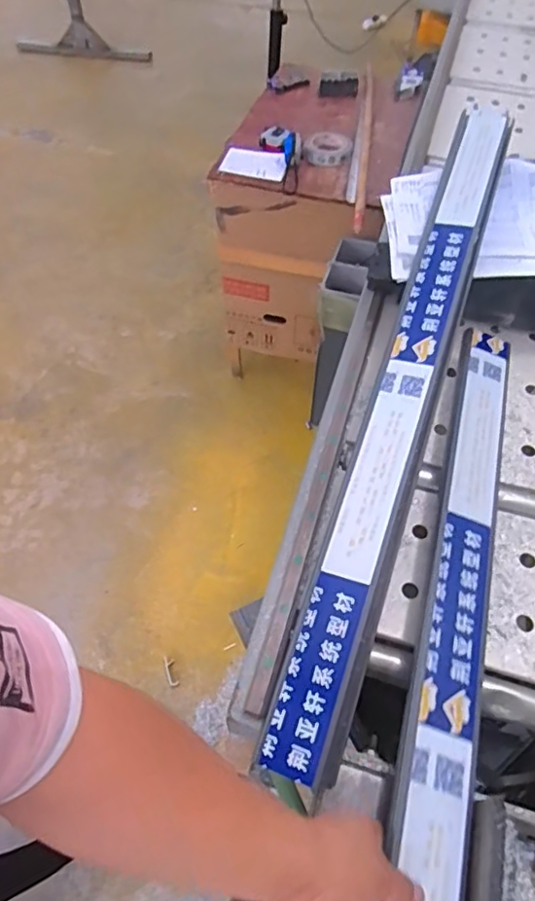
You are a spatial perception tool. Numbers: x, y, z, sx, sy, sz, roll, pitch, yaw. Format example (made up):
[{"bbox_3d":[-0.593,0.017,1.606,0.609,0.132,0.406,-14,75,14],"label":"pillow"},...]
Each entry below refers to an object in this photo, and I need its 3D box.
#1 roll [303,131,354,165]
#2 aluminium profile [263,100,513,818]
[{"bbox_3d":[0.149,-0.727,1.384,0.113,0.037,0.113,1,55,-1],"label":"roll"},{"bbox_3d":[0.174,-0.086,0.710,0.075,0.035,0.905,17,69,10],"label":"aluminium profile"}]

